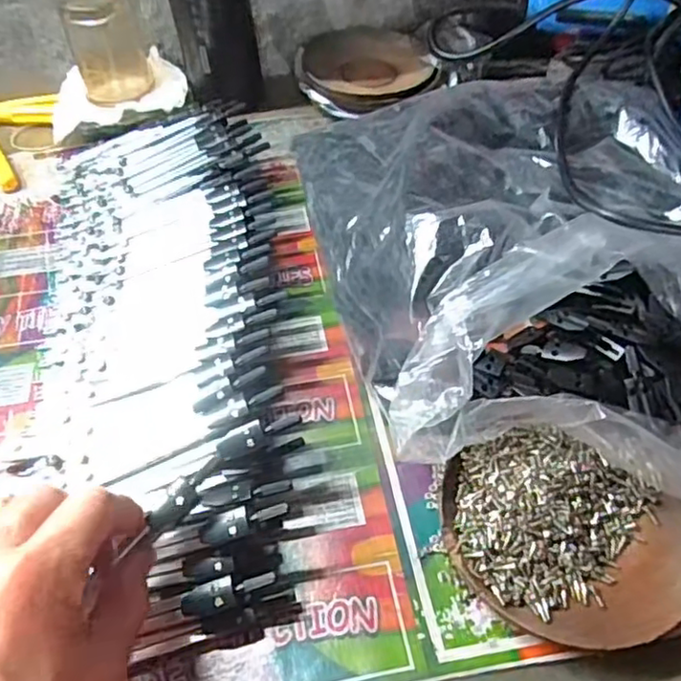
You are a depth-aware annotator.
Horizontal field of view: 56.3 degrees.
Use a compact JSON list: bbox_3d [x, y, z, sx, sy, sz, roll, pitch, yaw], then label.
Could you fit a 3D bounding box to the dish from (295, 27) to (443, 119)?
[{"bbox_3d":[0.017,-0.243,0.569,0.118,0.023,0.119,-29,53,-20],"label":"dish"}]

